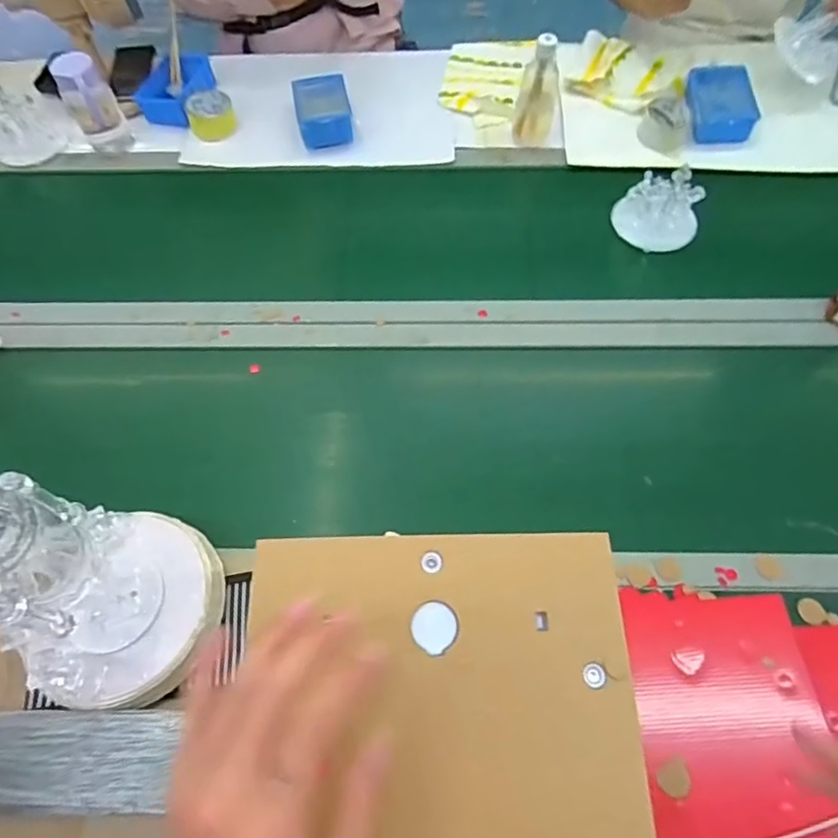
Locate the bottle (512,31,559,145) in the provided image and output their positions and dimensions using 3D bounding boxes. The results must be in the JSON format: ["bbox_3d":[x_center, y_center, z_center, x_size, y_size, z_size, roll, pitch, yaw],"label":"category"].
[{"bbox_3d":[0.205,-0.561,0.955,0.069,0.166,0.066,12,64,7],"label":"bottle"}]

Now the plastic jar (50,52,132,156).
[{"bbox_3d":[-0.557,-0.534,0.974,0.077,0.145,0.069,-29,66,-12],"label":"plastic jar"}]

